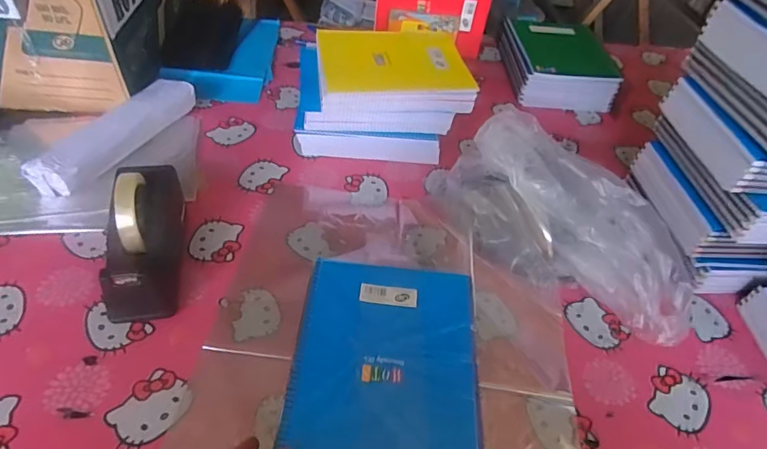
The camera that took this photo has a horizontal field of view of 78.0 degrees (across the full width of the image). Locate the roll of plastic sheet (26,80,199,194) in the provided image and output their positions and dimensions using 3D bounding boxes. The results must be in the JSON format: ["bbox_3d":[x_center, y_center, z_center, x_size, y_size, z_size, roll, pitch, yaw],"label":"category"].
[{"bbox_3d":[-0.438,-0.149,0.797,0.071,0.066,0.310,20,46,12],"label":"roll of plastic sheet"}]

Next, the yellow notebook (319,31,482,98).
[{"bbox_3d":[0.019,-0.276,0.807,0.246,0.009,0.165,-2,56,-6],"label":"yellow notebook"}]

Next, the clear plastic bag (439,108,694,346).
[{"bbox_3d":[0.252,-0.002,0.666,0.379,0.187,0.120,37,52,27],"label":"clear plastic bag"}]

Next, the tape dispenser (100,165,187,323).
[{"bbox_3d":[-0.318,0.006,0.617,0.081,0.134,0.192,-4,46,-11],"label":"tape dispenser"}]

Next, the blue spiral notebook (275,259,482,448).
[{"bbox_3d":[0.003,0.155,0.539,0.203,0.018,0.265,7,45,0],"label":"blue spiral notebook"}]

